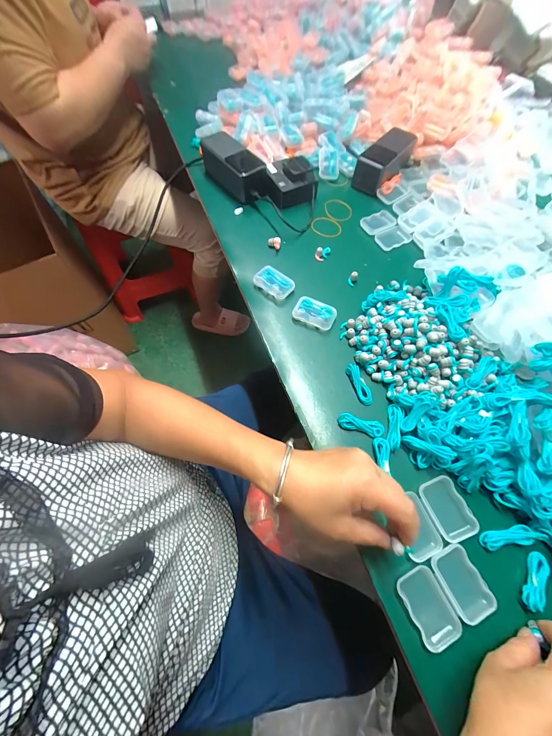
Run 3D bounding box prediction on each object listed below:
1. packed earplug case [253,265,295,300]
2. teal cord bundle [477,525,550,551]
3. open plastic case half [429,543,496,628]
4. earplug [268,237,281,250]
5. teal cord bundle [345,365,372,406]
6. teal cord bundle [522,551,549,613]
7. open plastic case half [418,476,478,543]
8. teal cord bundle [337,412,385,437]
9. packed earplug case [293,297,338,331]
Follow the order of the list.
[{"bbox_3d":[-0.003,-0.119,0.395,0.053,0.021,0.032,40,70,16],"label":"packed earplug case"},{"bbox_3d":[0.228,0.164,0.269,0.058,0.014,0.017,-5,65,-4],"label":"teal cord bundle"},{"bbox_3d":[0.170,0.197,0.254,0.036,0.009,0.055,-22,68,-11],"label":"open plastic case half"},{"bbox_3d":[-0.003,-0.191,0.424,0.019,0.015,0.011,10,65,3],"label":"earplug"},{"bbox_3d":[0.100,0.019,0.333,0.013,0.016,0.050,-16,67,-9],"label":"teal cord bundle"},{"bbox_3d":[0.240,0.197,0.258,0.016,0.011,0.049,35,69,14],"label":"teal cord bundle"},{"bbox_3d":[0.171,0.142,0.280,0.036,0.013,0.054,-20,67,-10],"label":"open plastic case half"},{"bbox_3d":[0.096,0.064,0.313,0.051,0.013,0.016,16,66,6],"label":"teal cord bundle"},{"bbox_3d":[0.052,-0.072,0.373,0.054,0.023,0.034,26,67,10],"label":"packed earplug case"}]

